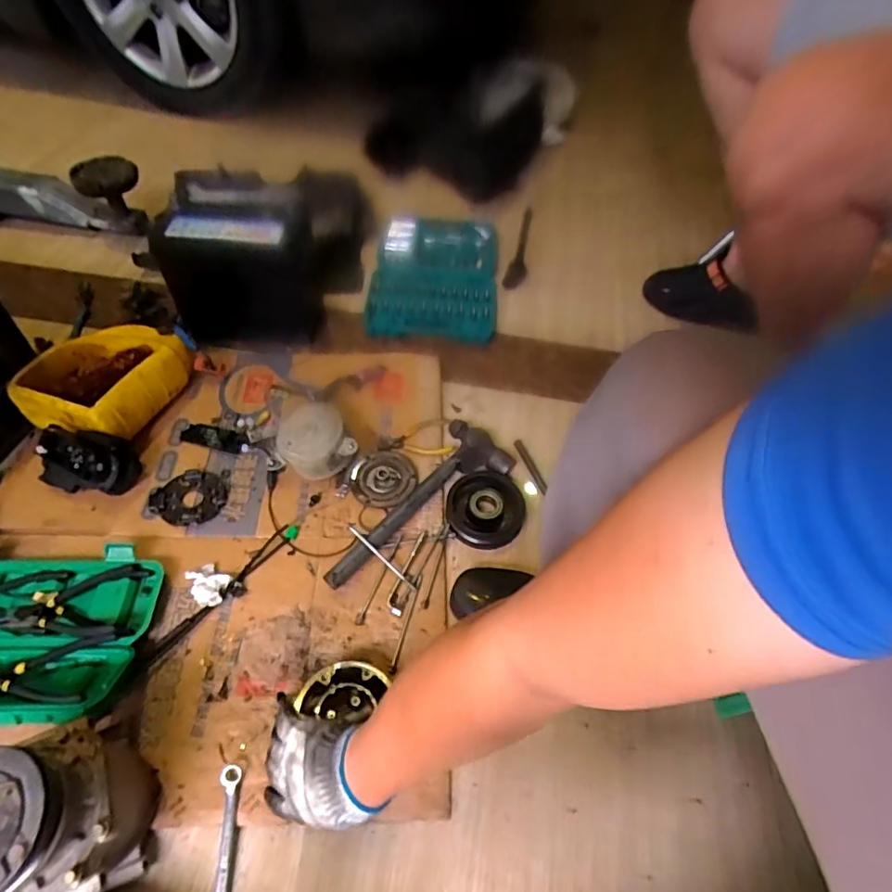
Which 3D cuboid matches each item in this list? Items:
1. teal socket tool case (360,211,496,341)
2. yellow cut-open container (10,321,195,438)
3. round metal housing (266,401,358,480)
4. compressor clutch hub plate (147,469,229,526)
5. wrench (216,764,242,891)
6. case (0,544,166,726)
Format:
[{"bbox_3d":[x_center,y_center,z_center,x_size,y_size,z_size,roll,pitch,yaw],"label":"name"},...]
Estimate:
[{"bbox_3d":[-0.017,-0.355,1.066,0.243,0.063,0.358,5,52,0],"label":"teal socket tool case"},{"bbox_3d":[-0.523,-0.103,0.847,0.212,0.106,0.212,3,54,-4],"label":"yellow cut-open container"},{"bbox_3d":[-0.196,-0.004,0.796,0.117,0.075,0.092,-11,54,-12],"label":"round metal housing"},{"bbox_3d":[-0.358,0.071,0.761,0.083,0.016,0.096,34,58,21],"label":"compressor clutch hub plate"},{"bbox_3d":[-0.221,0.415,0.534,0.022,0.016,0.167,-4,53,-7],"label":"wrench"},{"bbox_3d":[-0.496,0.209,0.609,0.278,0.077,0.202,-1,53,-5],"label":"case"}]

